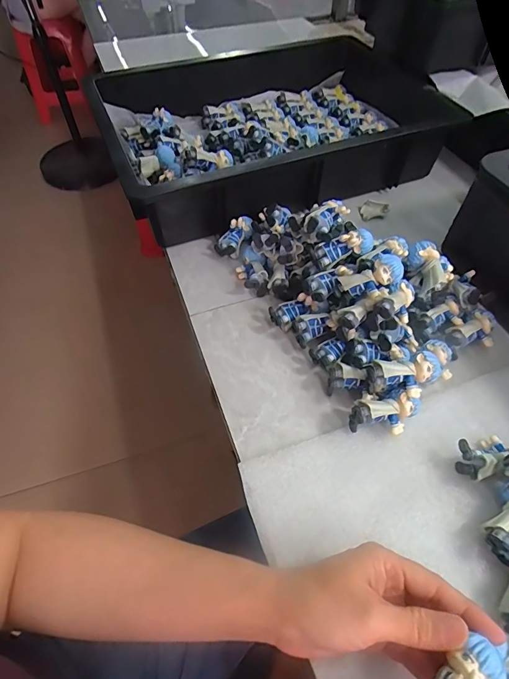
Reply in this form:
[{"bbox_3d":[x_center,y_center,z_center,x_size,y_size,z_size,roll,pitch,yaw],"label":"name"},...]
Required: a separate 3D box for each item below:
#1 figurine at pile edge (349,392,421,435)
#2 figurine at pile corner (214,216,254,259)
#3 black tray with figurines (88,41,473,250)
[{"bbox_3d":[0.114,0.066,0.340,0.060,0.033,0.026,-7,54,-5],"label":"figurine at pile edge"},{"bbox_3d":[-0.021,-0.125,0.476,0.023,0.028,0.060,32,76,19],"label":"figurine at pile corner"},{"bbox_3d":[0.025,-0.319,0.577,0.462,0.085,0.341,-19,56,-14],"label":"black tray with figurines"}]

